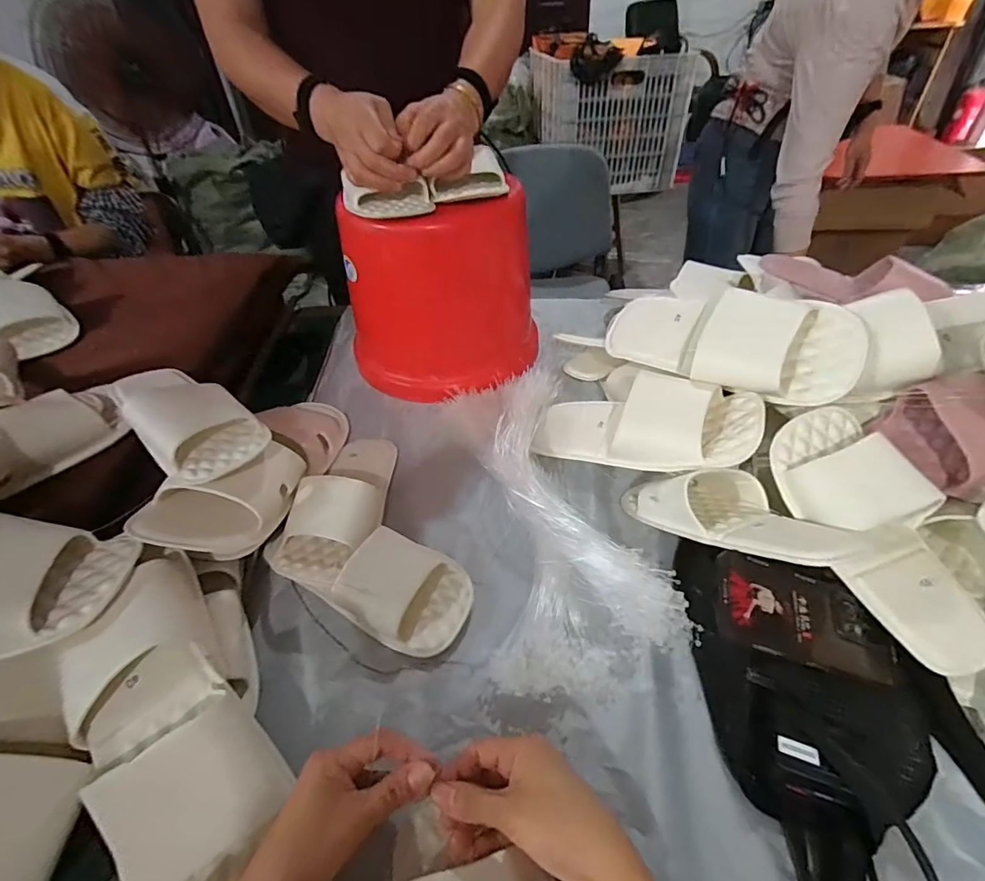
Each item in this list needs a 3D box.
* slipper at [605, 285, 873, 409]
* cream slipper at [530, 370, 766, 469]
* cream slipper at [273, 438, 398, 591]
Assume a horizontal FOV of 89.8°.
[{"bbox_3d":[0.243,-0.115,0.544,0.273,0.068,0.108,23,90,43],"label":"slipper"},{"bbox_3d":[0.154,-0.027,0.550,0.253,0.073,0.104,-1,36,40],"label":"cream slipper"},{"bbox_3d":[-0.164,0.057,0.545,0.087,0.063,0.220,2,31,7],"label":"cream slipper"}]

